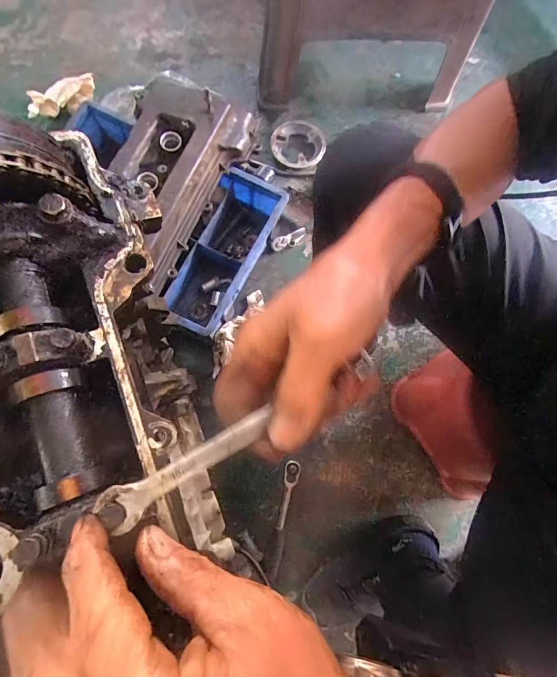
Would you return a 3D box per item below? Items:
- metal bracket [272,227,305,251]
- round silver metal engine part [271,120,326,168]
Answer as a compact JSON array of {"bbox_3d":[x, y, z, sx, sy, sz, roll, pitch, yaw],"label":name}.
[{"bbox_3d":[0.024,-0.210,0.790,0.085,0.017,0.026,-29,78,-8],"label":"metal bracket"},{"bbox_3d":[0.045,-0.444,0.851,0.124,0.017,0.131,0,76,-1],"label":"round silver metal engine part"}]

